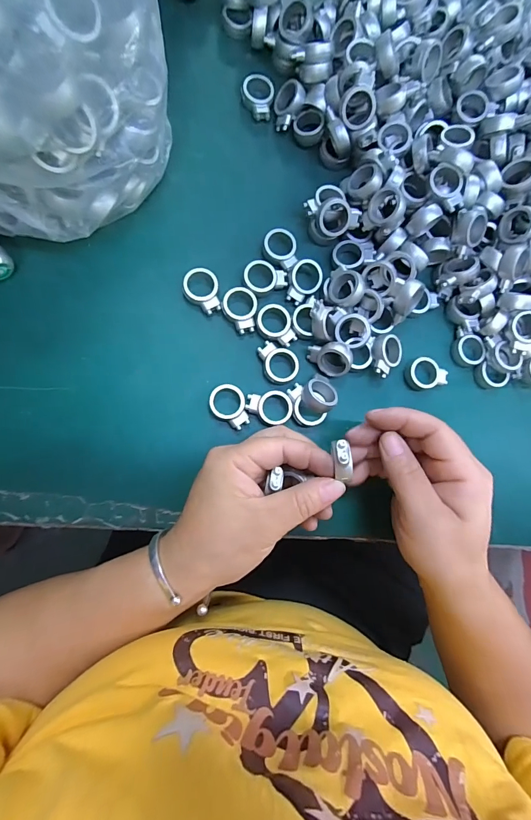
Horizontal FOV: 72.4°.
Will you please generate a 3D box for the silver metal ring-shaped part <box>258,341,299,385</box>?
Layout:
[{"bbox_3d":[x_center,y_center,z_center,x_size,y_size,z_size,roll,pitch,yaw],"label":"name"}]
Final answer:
[{"bbox_3d":[0.009,-0.035,0.275,0.033,0.007,0.027,38,80,-4],"label":"silver metal ring-shaped part"}]

